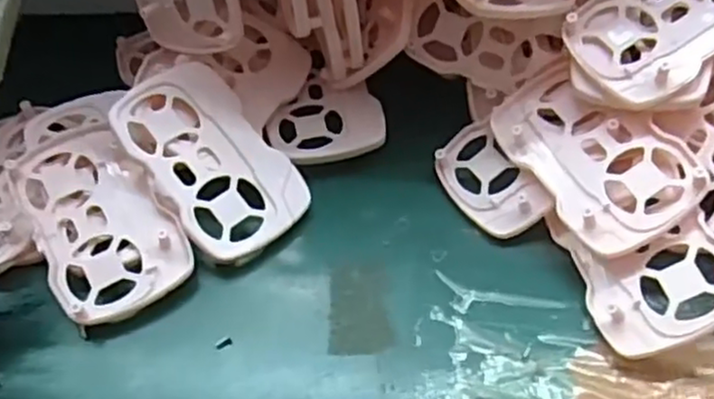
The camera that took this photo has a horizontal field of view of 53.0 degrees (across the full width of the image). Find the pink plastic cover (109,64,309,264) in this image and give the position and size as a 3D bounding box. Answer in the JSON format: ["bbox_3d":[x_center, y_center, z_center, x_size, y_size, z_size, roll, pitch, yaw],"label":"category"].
[{"bbox_3d":[-0.062,-0.018,0.309,0.054,0.004,0.088,-33,81,-23],"label":"pink plastic cover"}]

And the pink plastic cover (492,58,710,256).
[{"bbox_3d":[0.096,-0.020,0.297,0.052,0.005,0.088,-39,57,4],"label":"pink plastic cover"}]

